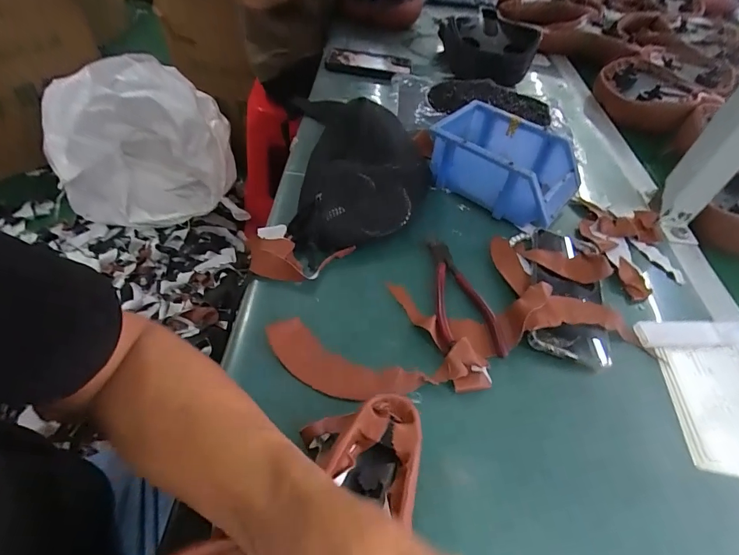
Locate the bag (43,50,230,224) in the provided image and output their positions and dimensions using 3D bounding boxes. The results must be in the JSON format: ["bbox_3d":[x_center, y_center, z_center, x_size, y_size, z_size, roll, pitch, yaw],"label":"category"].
[{"bbox_3d":[-0.747,-0.436,1.263,0.466,0.372,0.539,-30,59,-28],"label":"bag"}]

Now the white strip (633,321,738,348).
[{"bbox_3d":[0.331,0.055,0.407,0.125,0.008,0.030,-1,50,-8],"label":"white strip"}]

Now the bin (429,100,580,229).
[{"bbox_3d":[0.176,-0.150,0.522,0.179,0.067,0.127,37,55,22],"label":"bin"}]

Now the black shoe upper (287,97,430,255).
[{"bbox_3d":[-0.006,-0.136,0.492,0.170,0.066,0.244,1,50,-7],"label":"black shoe upper"}]

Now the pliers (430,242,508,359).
[{"bbox_3d":[0.091,0.012,0.406,0.060,0.021,0.141,0,50,-7],"label":"pliers"}]

